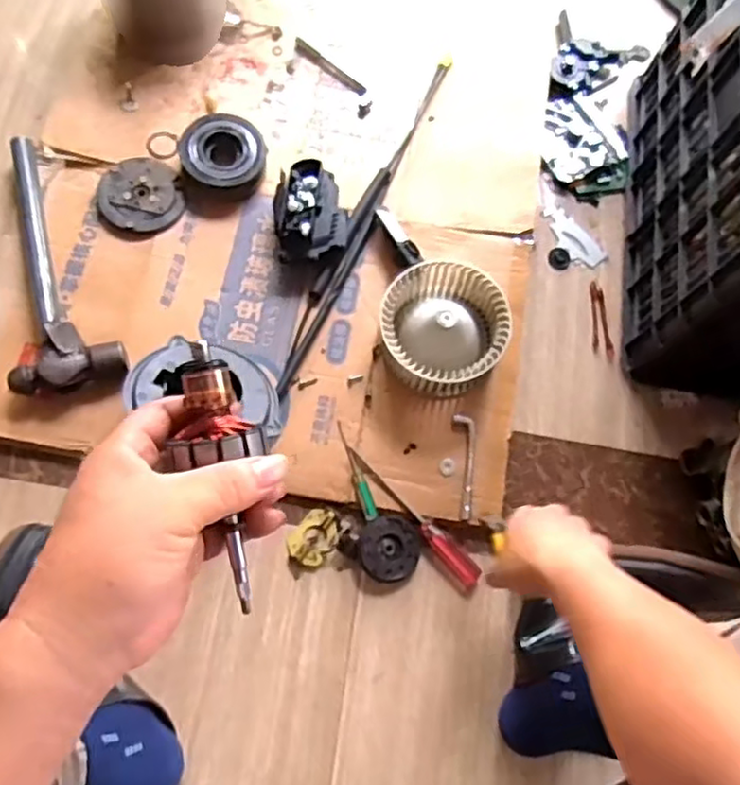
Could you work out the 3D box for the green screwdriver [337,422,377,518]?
[{"bbox_3d":[-0.015,0.087,0.764,0.014,0.007,0.117,-17,72,-8],"label":"green screwdriver"}]

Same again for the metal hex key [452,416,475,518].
[{"bbox_3d":[0.107,0.081,0.758,0.023,0.004,0.118,1,70,-2],"label":"metal hex key"}]

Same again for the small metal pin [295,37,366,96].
[{"bbox_3d":[-0.056,-0.444,0.926,0.121,0.011,0.018,39,73,10],"label":"small metal pin"}]

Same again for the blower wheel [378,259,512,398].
[{"bbox_3d":[0.082,-0.075,0.773,0.137,0.072,0.138,3,70,-1],"label":"blower wheel"}]

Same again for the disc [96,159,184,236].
[{"bbox_3d":[-0.283,-0.244,0.829,0.095,0.014,0.105,-25,73,-11],"label":"disc"}]

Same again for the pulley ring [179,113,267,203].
[{"bbox_3d":[-0.183,-0.297,0.845,0.102,0.039,0.102,1,70,-2],"label":"pulley ring"}]

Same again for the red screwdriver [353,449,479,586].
[{"bbox_3d":[0.052,0.135,0.748,0.027,0.024,0.192,-39,77,-14],"label":"red screwdriver"}]

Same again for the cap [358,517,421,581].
[{"bbox_3d":[0.021,0.169,0.732,0.064,0.023,0.067,1,70,-2],"label":"cap"}]

